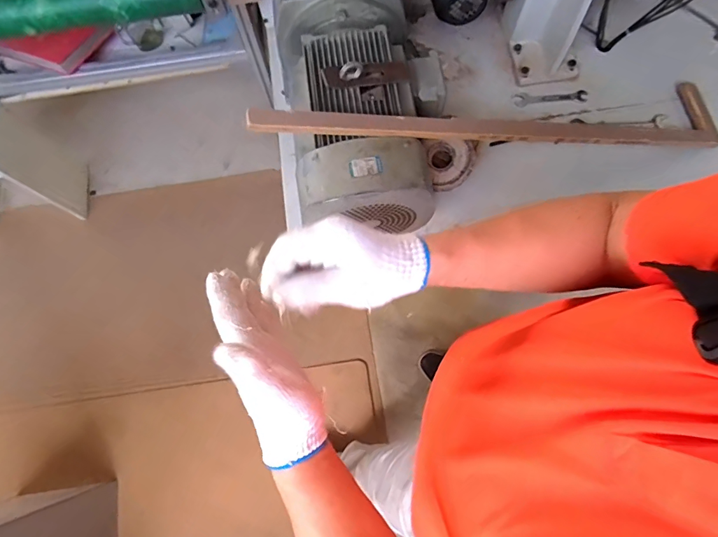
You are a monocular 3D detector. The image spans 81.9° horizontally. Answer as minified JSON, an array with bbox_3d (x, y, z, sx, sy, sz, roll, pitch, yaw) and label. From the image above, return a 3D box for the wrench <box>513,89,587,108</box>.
[{"bbox_3d":[0.485,-0.433,1.050,0.175,0.011,0.033,-3,74,1],"label":"wrench"}]

